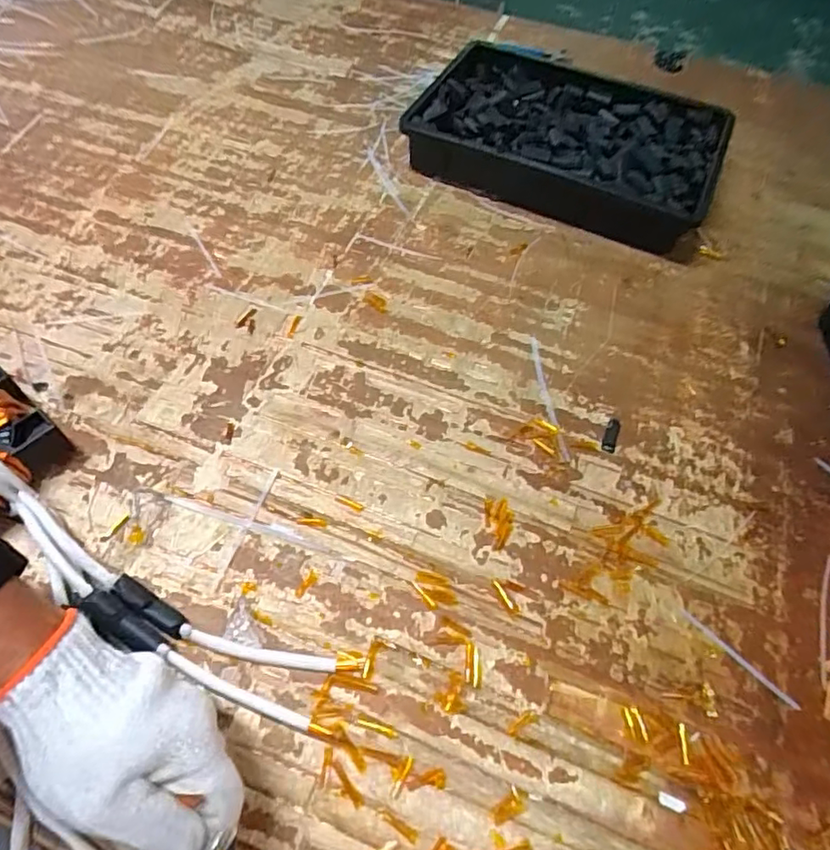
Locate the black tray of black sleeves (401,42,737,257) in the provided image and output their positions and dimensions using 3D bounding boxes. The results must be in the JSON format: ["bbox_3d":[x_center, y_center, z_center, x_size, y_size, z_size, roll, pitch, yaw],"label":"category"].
[{"bbox_3d":[0.194,-0.362,0.712,0.363,0.077,0.252,24,60,11],"label":"black tray of black sleeves"}]

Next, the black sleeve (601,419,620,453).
[{"bbox_3d":[0.187,0.010,0.529,0.013,0.004,0.038,20,60,8],"label":"black sleeve"}]

